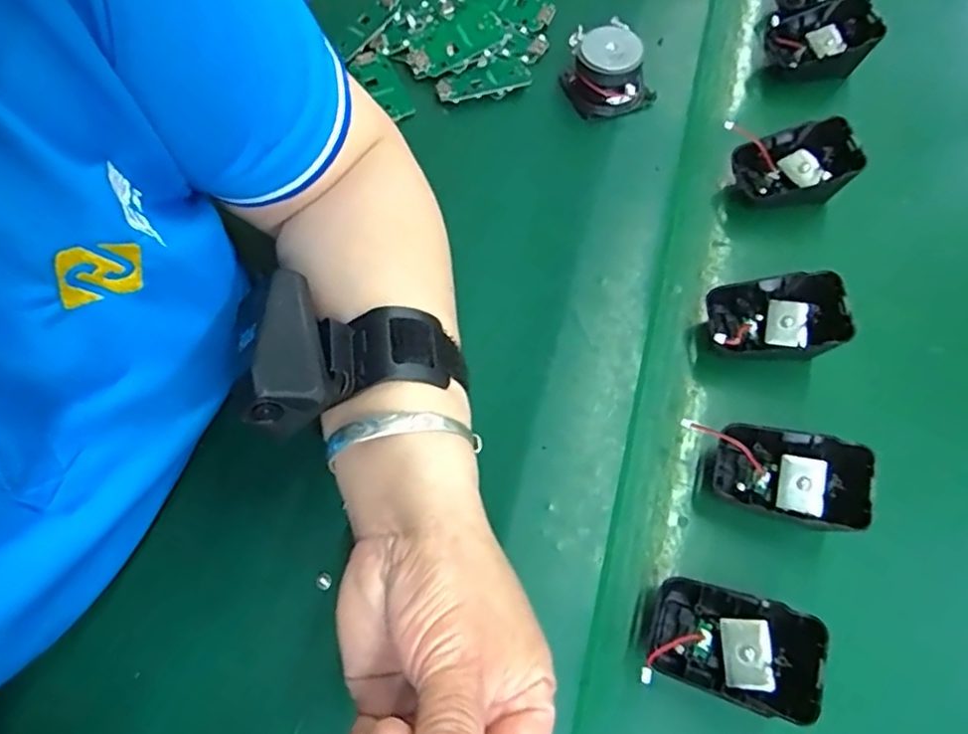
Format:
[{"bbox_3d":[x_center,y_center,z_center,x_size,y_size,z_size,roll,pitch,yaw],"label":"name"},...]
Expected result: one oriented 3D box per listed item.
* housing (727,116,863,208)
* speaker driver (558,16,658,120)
[{"bbox_3d":[0.194,-0.124,0.396,0.065,0.040,0.050,-13,67,-4],"label":"housing"},{"bbox_3d":[0.084,-0.197,0.421,0.051,0.041,0.048,-22,68,-8],"label":"speaker driver"}]

